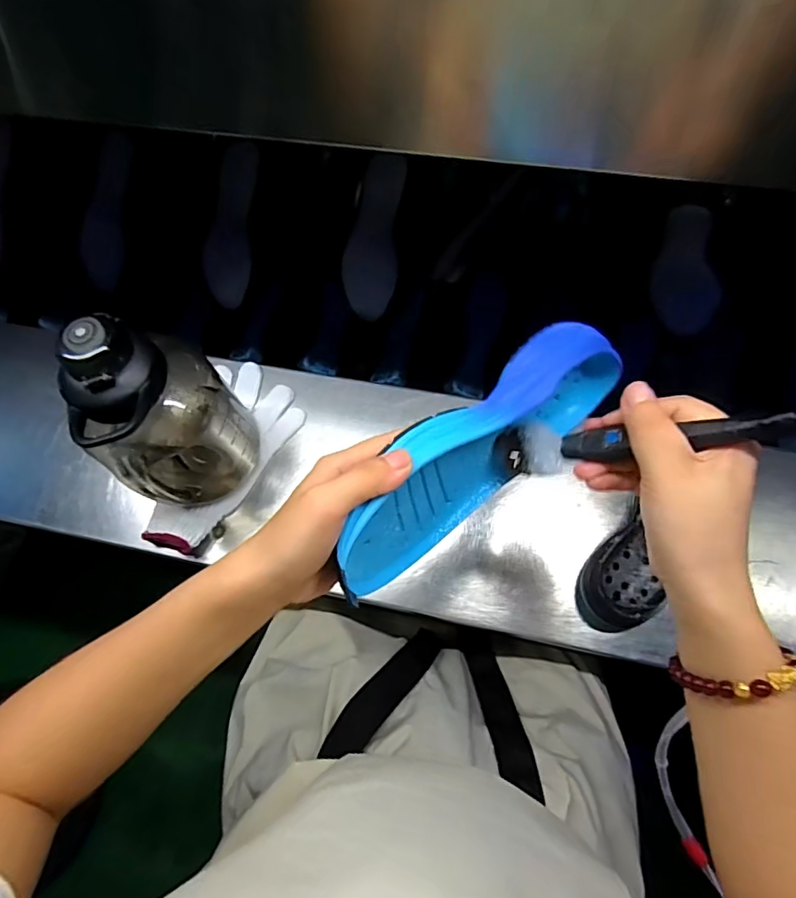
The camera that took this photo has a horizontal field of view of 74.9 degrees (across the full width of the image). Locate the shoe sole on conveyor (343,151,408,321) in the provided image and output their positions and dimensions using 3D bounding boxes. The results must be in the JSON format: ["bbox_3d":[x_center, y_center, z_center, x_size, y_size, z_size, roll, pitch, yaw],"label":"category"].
[{"bbox_3d":[-0.031,-0.274,0.672,0.069,0.013,0.200,9,97,5],"label":"shoe sole on conveyor"}]

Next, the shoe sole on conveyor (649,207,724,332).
[{"bbox_3d":[0.339,-0.218,0.610,0.069,0.015,0.208,15,60,12],"label":"shoe sole on conveyor"}]

